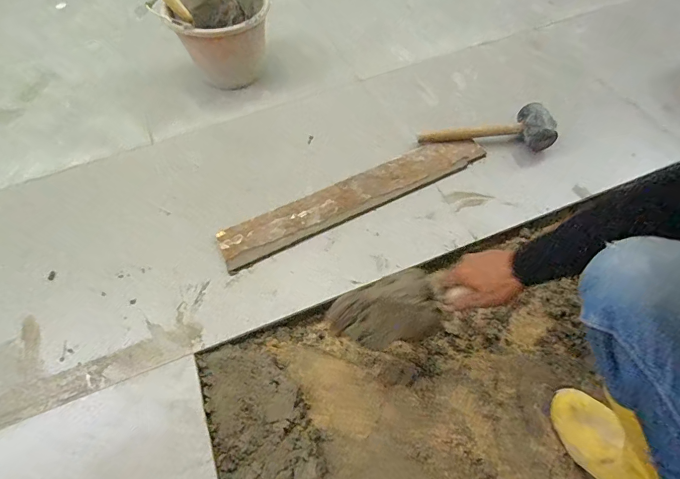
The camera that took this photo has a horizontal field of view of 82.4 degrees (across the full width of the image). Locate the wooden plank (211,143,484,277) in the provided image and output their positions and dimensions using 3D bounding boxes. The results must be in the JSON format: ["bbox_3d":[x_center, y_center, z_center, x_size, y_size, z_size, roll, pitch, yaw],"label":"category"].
[{"bbox_3d":[0.035,-0.105,0.884,0.629,0.017,0.114,-26,60,-12],"label":"wooden plank"}]

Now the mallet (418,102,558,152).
[{"bbox_3d":[0.346,-0.270,0.928,0.309,0.065,0.105,3,58,6],"label":"mallet"}]

